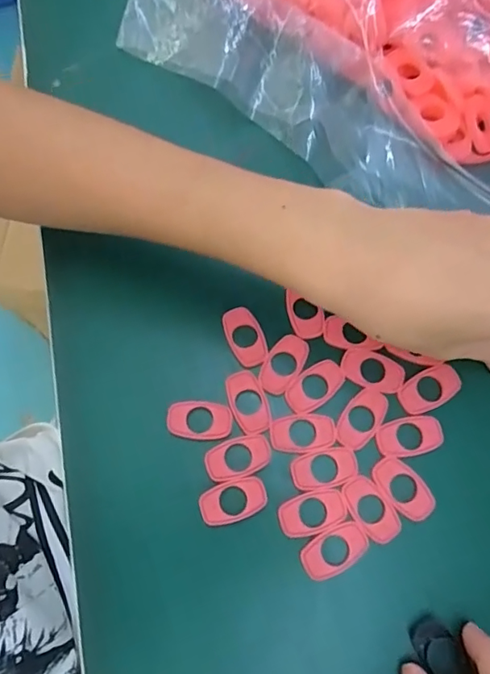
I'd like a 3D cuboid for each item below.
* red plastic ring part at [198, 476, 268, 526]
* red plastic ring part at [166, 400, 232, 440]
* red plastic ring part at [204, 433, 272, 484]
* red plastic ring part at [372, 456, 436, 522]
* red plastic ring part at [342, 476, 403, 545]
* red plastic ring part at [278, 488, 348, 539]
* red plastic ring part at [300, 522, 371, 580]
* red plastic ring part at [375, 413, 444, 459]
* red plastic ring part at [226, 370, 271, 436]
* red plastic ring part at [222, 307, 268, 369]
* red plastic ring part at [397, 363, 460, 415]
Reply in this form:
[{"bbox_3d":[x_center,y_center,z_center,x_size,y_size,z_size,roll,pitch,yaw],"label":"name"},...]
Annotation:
[{"bbox_3d":[-0.006,0.078,0.247,0.033,0.004,0.019,-19,75,-4],"label":"red plastic ring part"},{"bbox_3d":[-0.023,0.041,0.257,0.032,0.004,0.019,1,74,1],"label":"red plastic ring part"},{"bbox_3d":[-0.003,0.059,0.252,0.032,0.004,0.018,-19,75,-4],"label":"red plastic ring part"},{"bbox_3d":[0.077,0.072,0.248,0.018,0.004,0.032,-40,78,-9],"label":"red plastic ring part"},{"bbox_3d":[0.060,0.082,0.245,0.018,0.004,0.032,-39,77,-9],"label":"red plastic ring part"},{"bbox_3d":[0.032,0.083,0.245,0.032,0.004,0.018,-20,75,-5],"label":"red plastic ring part"},{"bbox_3d":[0.042,0.099,0.239,0.032,0.004,0.018,-28,76,-7],"label":"red plastic ring part"},{"bbox_3d":[0.081,0.048,0.254,0.033,0.004,0.018,-12,75,-3],"label":"red plastic ring part"},{"bbox_3d":[0.002,0.033,0.260,0.018,0.004,0.032,-18,75,-4],"label":"red plastic ring part"},{"bbox_3d":[0.000,0.000,0.273,0.019,0.005,0.032,-20,75,-5],"label":"red plastic ring part"},{"bbox_3d":[0.093,0.027,0.261,0.032,0.004,0.018,-25,76,-6],"label":"red plastic ring part"}]

